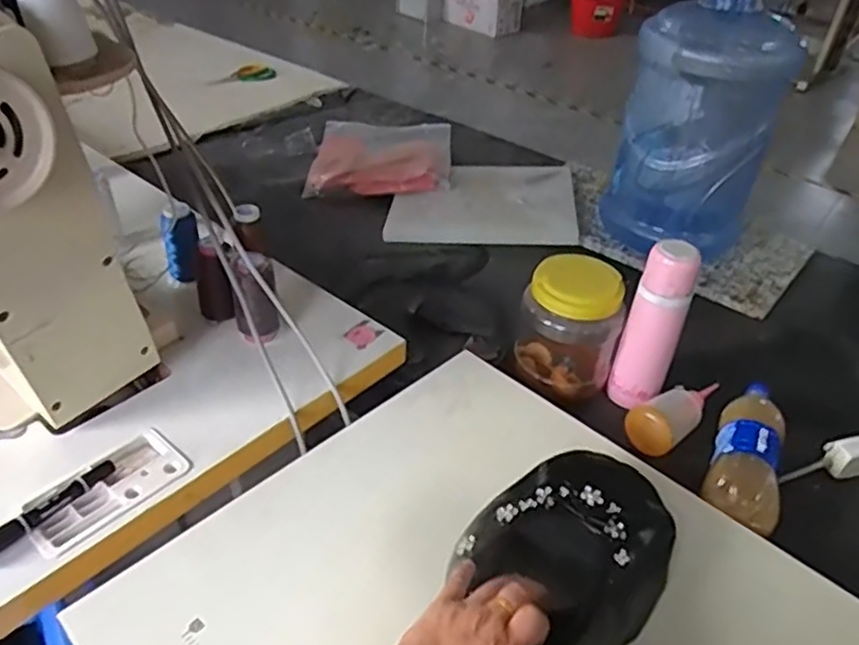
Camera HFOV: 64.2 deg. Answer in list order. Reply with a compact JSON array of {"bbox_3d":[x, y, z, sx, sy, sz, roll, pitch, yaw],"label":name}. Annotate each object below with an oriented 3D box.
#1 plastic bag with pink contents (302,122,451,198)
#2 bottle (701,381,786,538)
[{"bbox_3d":[-0.100,-0.361,1.486,0.290,0.053,0.376,2,38,-1],"label":"plastic bag with pink contents"},{"bbox_3d":[0.385,0.155,0.824,0.075,0.061,0.229,20,41,20],"label":"bottle"}]

